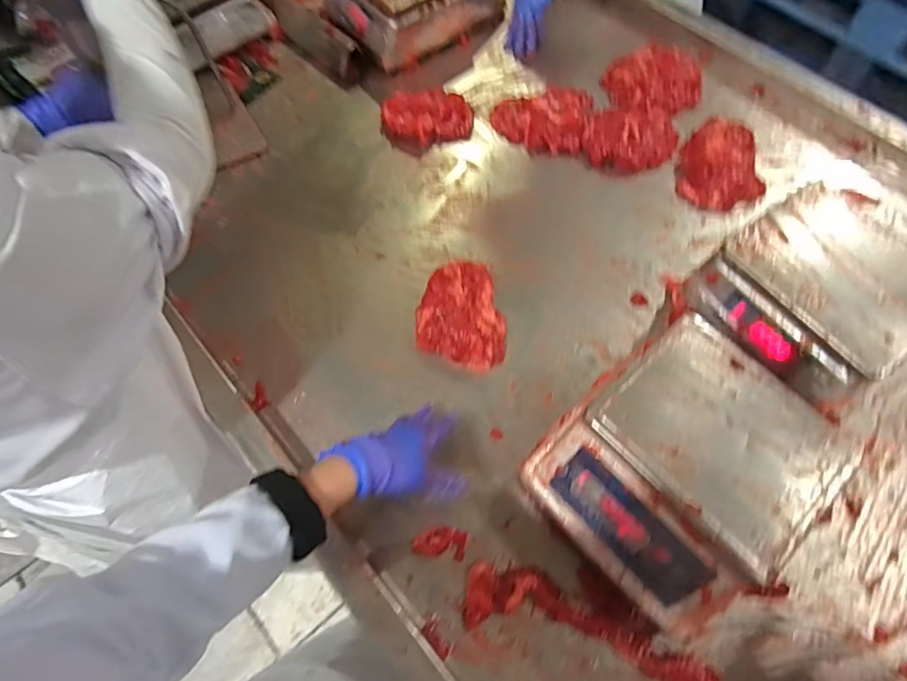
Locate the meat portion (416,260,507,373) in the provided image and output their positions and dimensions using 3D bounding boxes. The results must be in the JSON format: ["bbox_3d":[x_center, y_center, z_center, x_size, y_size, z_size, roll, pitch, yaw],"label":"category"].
[{"bbox_3d":[0.016,-0.039,0.708,0.127,0.045,0.144,16,63,7],"label":"meat portion"}]

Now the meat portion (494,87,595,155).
[{"bbox_3d":[0.145,-0.367,0.873,0.162,0.043,0.120,6,64,5],"label":"meat portion"}]

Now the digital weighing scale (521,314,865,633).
[{"bbox_3d":[0.231,0.130,0.544,0.242,0.116,0.215,-38,68,-15],"label":"digital weighing scale"}]

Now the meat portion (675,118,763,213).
[{"bbox_3d":[0.419,-0.273,0.821,0.138,0.050,0.161,33,69,17],"label":"meat portion"}]

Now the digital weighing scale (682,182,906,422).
[{"bbox_3d":[0.461,-0.061,0.668,0.235,0.107,0.225,-33,67,-13],"label":"digital weighing scale"}]

